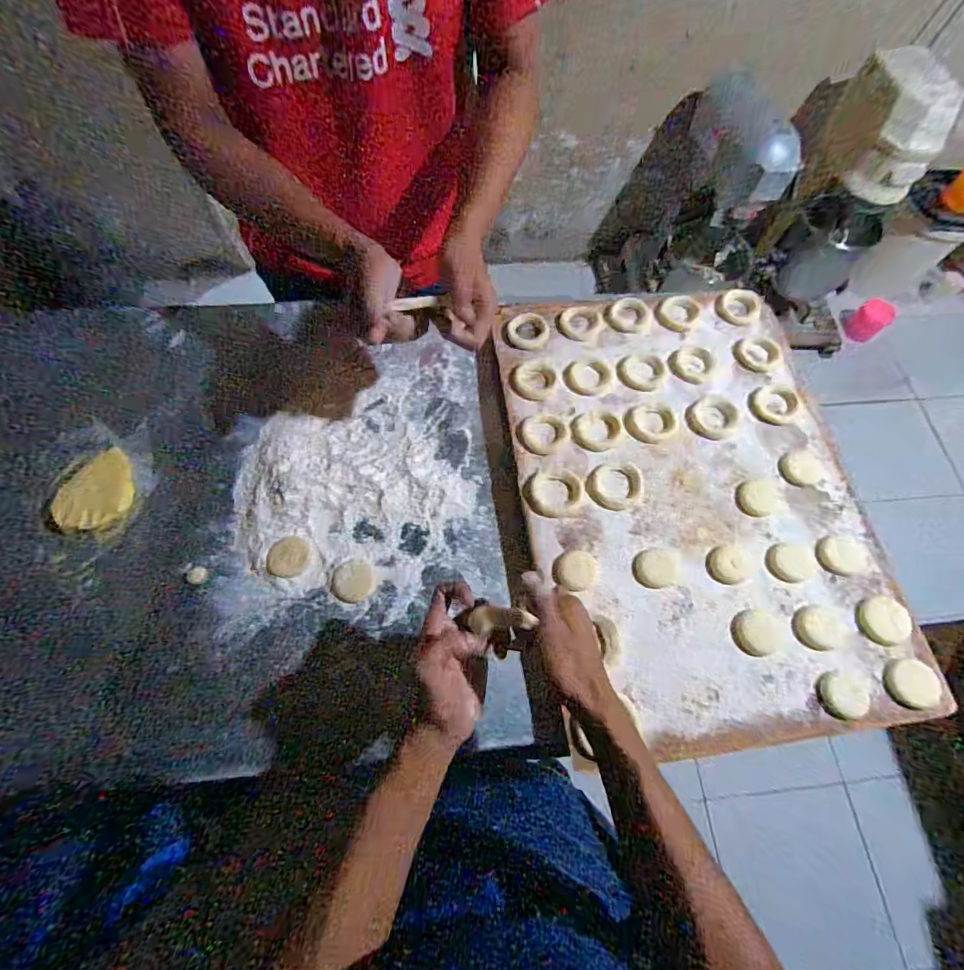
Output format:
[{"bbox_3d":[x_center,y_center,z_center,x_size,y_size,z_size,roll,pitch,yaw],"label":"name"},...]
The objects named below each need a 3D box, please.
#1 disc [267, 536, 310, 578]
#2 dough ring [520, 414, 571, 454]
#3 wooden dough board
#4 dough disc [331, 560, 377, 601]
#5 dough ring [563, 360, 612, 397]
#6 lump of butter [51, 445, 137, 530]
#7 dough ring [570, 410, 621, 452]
[{"bbox_3d":[-0.230,0.085,0.568,0.046,0.006,0.047,1,66,-2],"label":"disc"},{"bbox_3d":[0.080,-0.067,0.620,0.062,0.010,0.054,-31,71,-15],"label":"dough ring"},{"bbox_3d":[0.264,-0.010,0.601,0.408,0.027,0.579,-5,67,-5],"label":"wooden dough board"},{"bbox_3d":[-0.150,0.112,0.564,0.049,0.004,0.047,1,66,-2],"label":"dough disc"},{"bbox_3d":[0.145,-0.147,0.656,0.065,0.008,0.053,-5,67,-5],"label":"dough ring"},{"bbox_3d":[-0.462,0.005,0.580,0.066,0.023,0.101,10,66,2],"label":"lump of butter"},{"bbox_3d":[0.148,-0.072,0.624,0.064,0.010,0.061,1,66,-2],"label":"dough ring"}]

